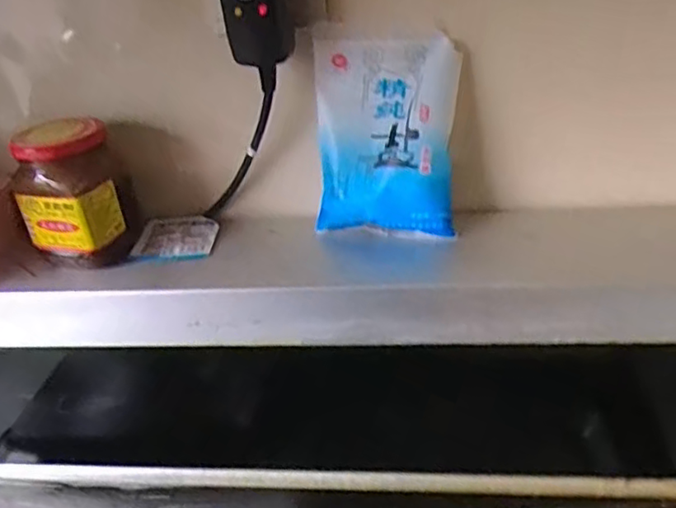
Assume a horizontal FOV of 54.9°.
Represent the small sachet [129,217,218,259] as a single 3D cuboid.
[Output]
[{"bbox_3d":[-0.136,-0.014,0.549,0.066,0.009,0.056,-4,31,3],"label":"small sachet"}]

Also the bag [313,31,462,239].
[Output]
[{"bbox_3d":[0.035,-0.089,0.497,0.104,0.147,0.020,4,9,15],"label":"bag"}]

